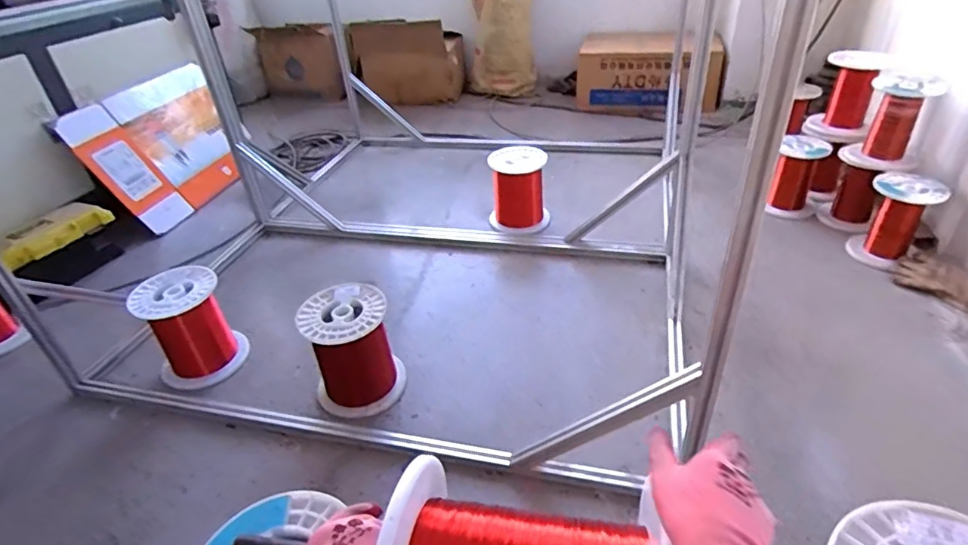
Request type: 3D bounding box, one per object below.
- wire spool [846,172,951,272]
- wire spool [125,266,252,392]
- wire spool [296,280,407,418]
[{"bbox_3d":[1.181,-0.142,1.548,0.172,0.229,0.166,24,44,34],"label":"wire spool"},{"bbox_3d":[-0.763,0.142,1.399,0.202,0.267,0.217,-3,35,2],"label":"wire spool"},{"bbox_3d":[-0.305,0.183,1.261,0.206,0.243,0.202,-3,35,2],"label":"wire spool"}]

